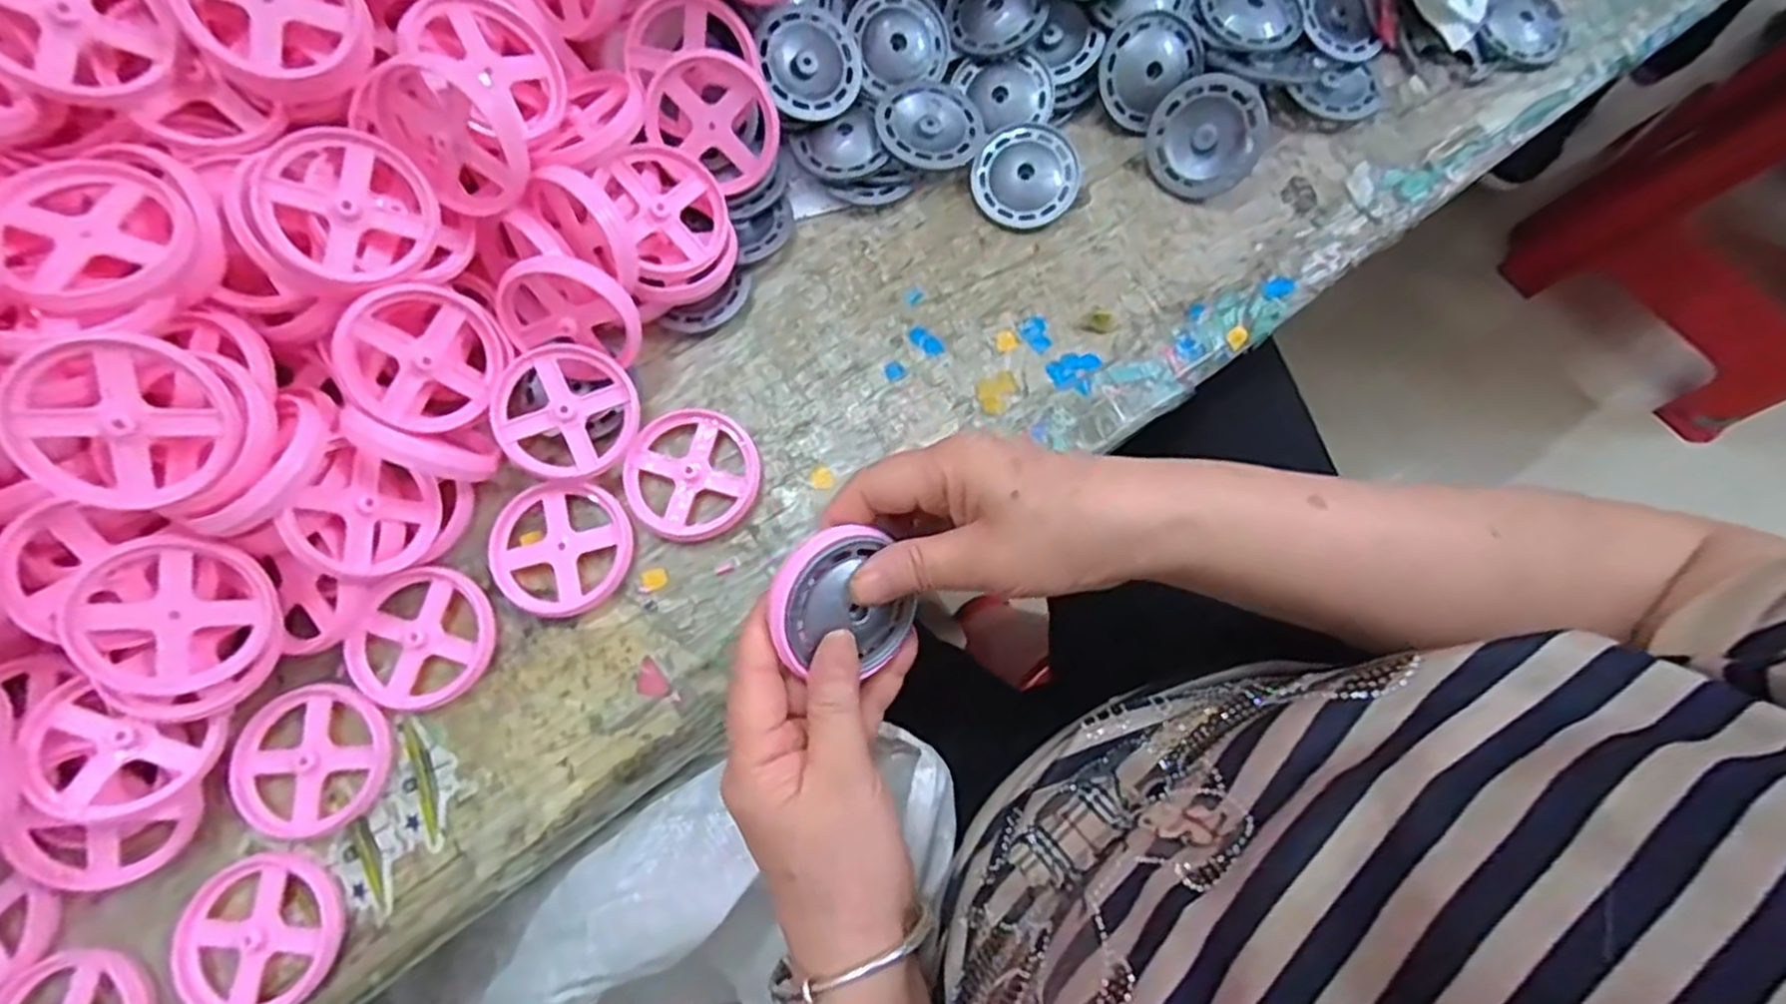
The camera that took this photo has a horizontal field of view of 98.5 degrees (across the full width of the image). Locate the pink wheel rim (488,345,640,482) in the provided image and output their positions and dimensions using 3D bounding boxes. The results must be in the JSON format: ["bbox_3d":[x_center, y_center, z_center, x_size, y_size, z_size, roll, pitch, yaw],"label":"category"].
[{"bbox_3d":[-0.155,-0.042,0.365,0.064,0.008,0.064,1,88,-14],"label":"pink wheel rim"}]

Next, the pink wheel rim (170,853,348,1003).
[{"bbox_3d":[-0.269,0.184,0.326,0.063,0.010,0.063,0,79,-1],"label":"pink wheel rim"}]

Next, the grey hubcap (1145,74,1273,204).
[{"bbox_3d":[0.163,-0.191,0.401,0.056,0.007,0.056,-33,93,26],"label":"grey hubcap"}]

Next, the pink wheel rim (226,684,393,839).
[{"bbox_3d":[-0.260,0.115,0.343,0.066,0.009,0.062,-14,77,-4],"label":"pink wheel rim"}]

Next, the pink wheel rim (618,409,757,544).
[{"bbox_3d":[-0.098,-0.014,0.379,0.063,0.009,0.063,-29,79,-7],"label":"pink wheel rim"}]

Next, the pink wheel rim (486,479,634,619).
[{"bbox_3d":[-0.158,0.022,0.365,0.066,0.008,0.063,0,77,-1],"label":"pink wheel rim"}]

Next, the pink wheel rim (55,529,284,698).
[{"bbox_3d":[-0.295,0.046,0.317,0.064,0.013,0.063,-21,110,-29],"label":"pink wheel rim"}]

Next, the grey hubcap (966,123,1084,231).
[{"bbox_3d":[0.071,-0.175,0.412,0.056,0.011,0.054,0,77,-1],"label":"grey hubcap"}]

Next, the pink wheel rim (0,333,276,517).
[{"bbox_3d":[-0.284,-0.030,0.291,0.071,0.022,0.065,-10,109,-30],"label":"pink wheel rim"}]

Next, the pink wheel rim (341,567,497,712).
[{"bbox_3d":[-0.218,0.063,0.354,0.062,0.012,0.061,-13,77,-4],"label":"pink wheel rim"}]

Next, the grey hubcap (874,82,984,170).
[{"bbox_3d":[0.019,-0.201,0.413,0.056,0.013,0.054,0,77,-1],"label":"grey hubcap"}]

